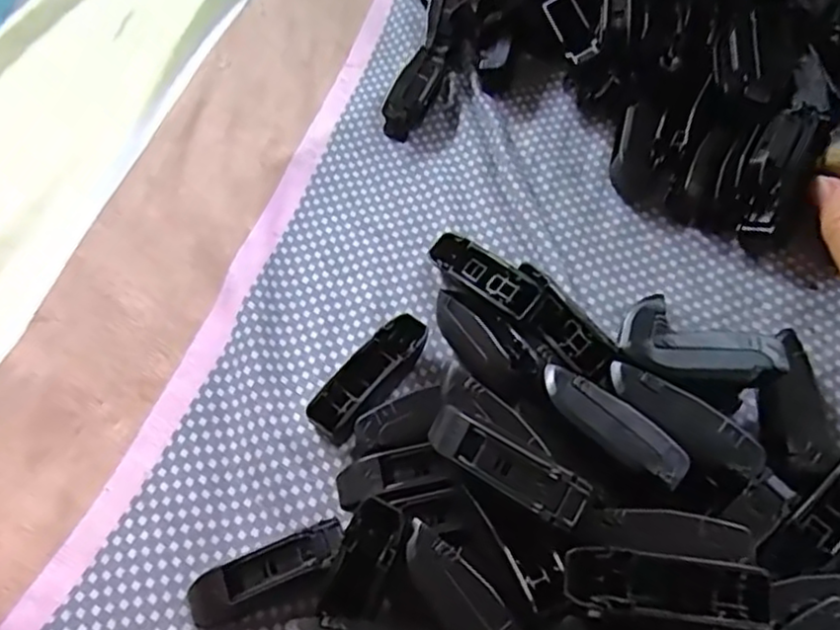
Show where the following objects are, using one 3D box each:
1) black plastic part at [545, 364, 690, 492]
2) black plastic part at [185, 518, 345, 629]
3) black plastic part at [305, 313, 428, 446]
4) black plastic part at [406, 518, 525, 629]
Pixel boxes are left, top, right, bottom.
[{"bbox_3d":[0.062,0.037,0.228,0.053,0.011,0.017,39,70,21],"label":"black plastic part"},{"bbox_3d":[-0.051,0.087,0.232,0.055,0.014,0.015,-22,63,-9],"label":"black plastic part"},{"bbox_3d":[-0.018,0.024,0.264,0.019,0.017,0.055,34,69,19],"label":"black plastic part"},{"bbox_3d":[0.013,0.085,0.201,0.017,0.007,0.052,-40,67,-17],"label":"black plastic part"}]

